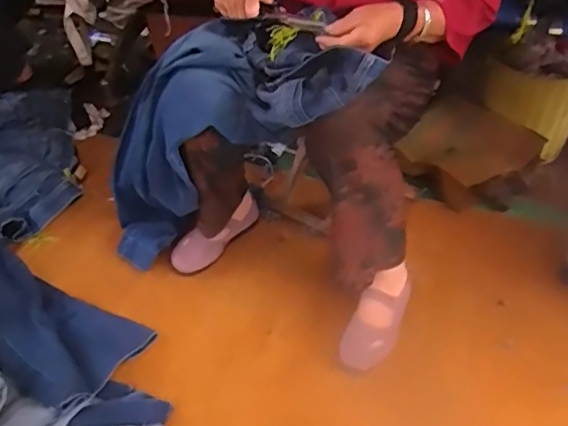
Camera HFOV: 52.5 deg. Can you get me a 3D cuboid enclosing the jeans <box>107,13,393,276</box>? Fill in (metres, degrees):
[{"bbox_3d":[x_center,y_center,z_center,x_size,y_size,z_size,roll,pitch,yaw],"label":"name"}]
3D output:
[{"bbox_3d":[-0.154,-0.138,0.999,0.253,0.678,0.214,45,44,-10],"label":"jeans"}]

